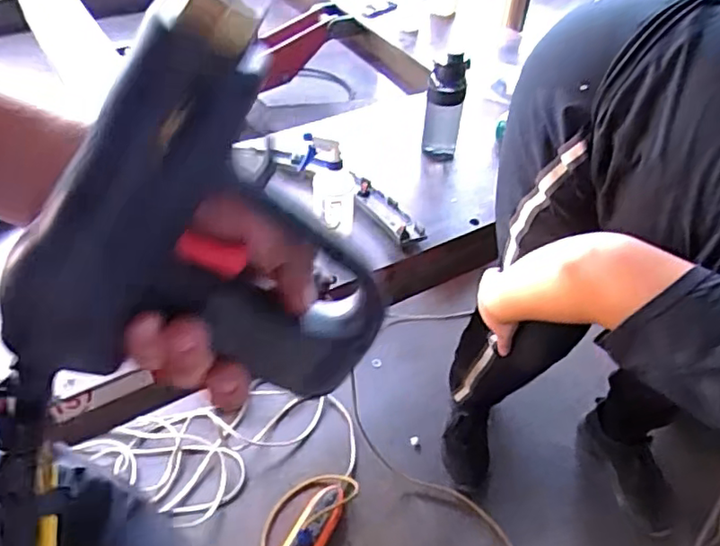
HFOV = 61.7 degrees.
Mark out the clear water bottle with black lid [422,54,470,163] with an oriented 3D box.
[{"bbox_3d":[0.186,-0.359,1.336,0.081,0.241,0.069,7,44,4],"label":"clear water bottle with black lid"}]

